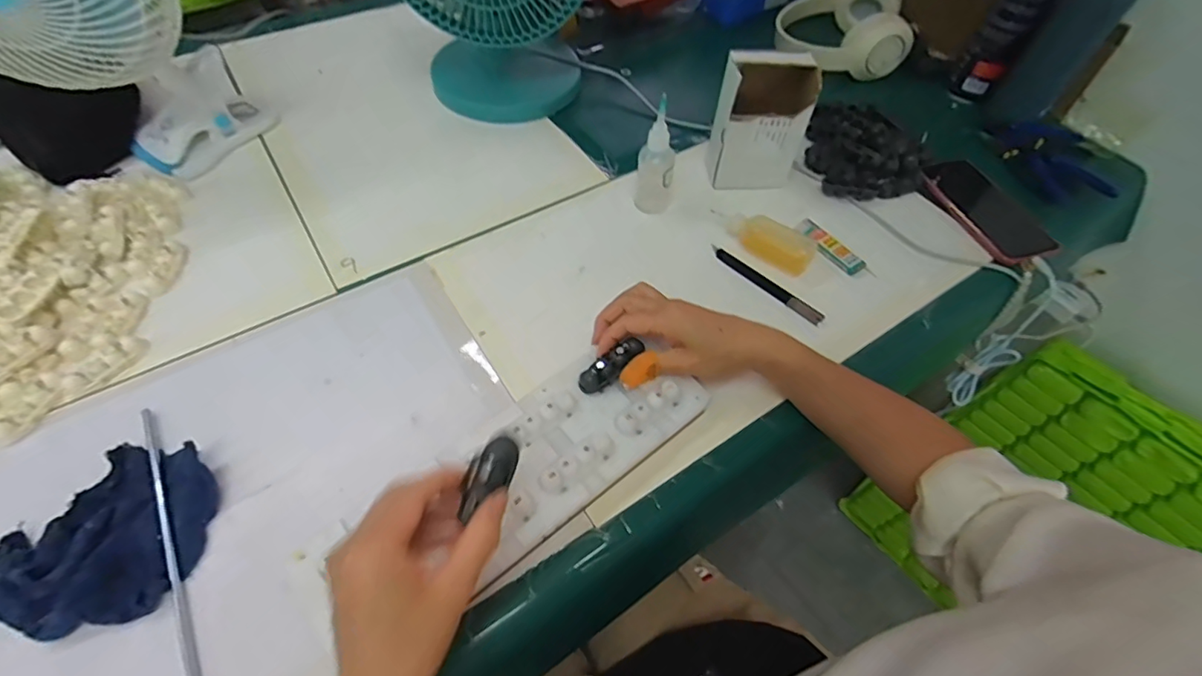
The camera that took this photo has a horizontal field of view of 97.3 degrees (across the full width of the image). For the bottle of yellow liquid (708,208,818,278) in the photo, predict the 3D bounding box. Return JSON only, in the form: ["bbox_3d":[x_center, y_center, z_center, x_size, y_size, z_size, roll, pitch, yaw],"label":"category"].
[{"bbox_3d":[0.172,-0.107,0.555,0.106,0.028,0.045,34,60,19],"label":"bottle of yellow liquid"}]

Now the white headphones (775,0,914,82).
[{"bbox_3d":[0.362,-0.468,0.784,0.186,0.069,0.166,21,57,11],"label":"white headphones"}]

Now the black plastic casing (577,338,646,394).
[{"bbox_3d":[0.009,0.022,0.440,0.063,0.013,0.020,-39,65,-14],"label":"black plastic casing"}]

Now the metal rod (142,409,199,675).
[{"bbox_3d":[-0.302,0.144,0.370,0.010,0.006,0.240,-26,60,-19],"label":"metal rod"}]

